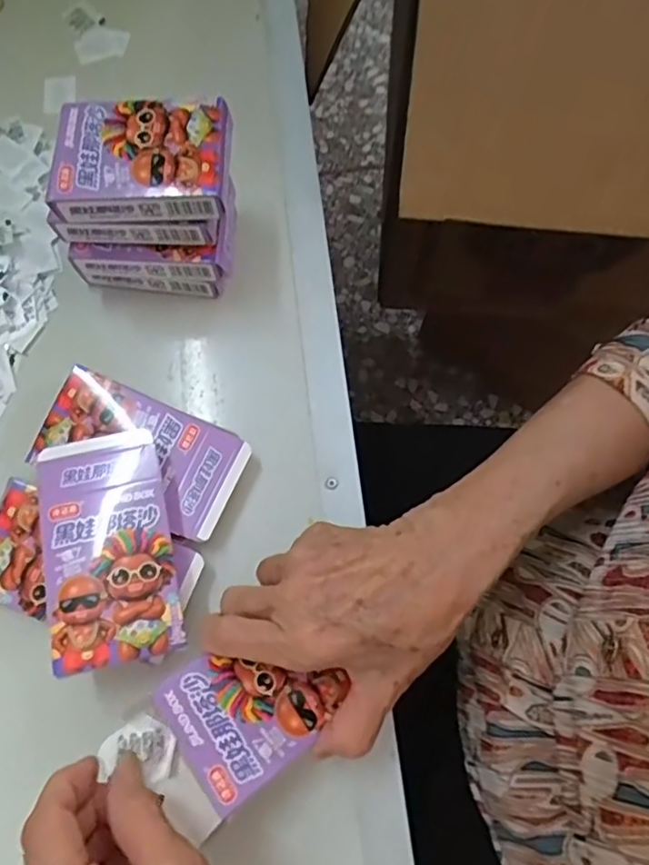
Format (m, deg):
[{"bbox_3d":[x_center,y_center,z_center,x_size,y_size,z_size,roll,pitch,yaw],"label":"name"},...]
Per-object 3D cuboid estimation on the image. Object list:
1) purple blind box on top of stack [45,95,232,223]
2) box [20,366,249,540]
[{"bbox_3d":[-0.100,-0.152,0.344,0.093,0.021,0.065,-1,74,1],"label":"purple blind box on top of stack"},{"bbox_3d":[-0.108,0.013,0.372,0.118,0.028,0.064,23,76,8],"label":"box"}]

